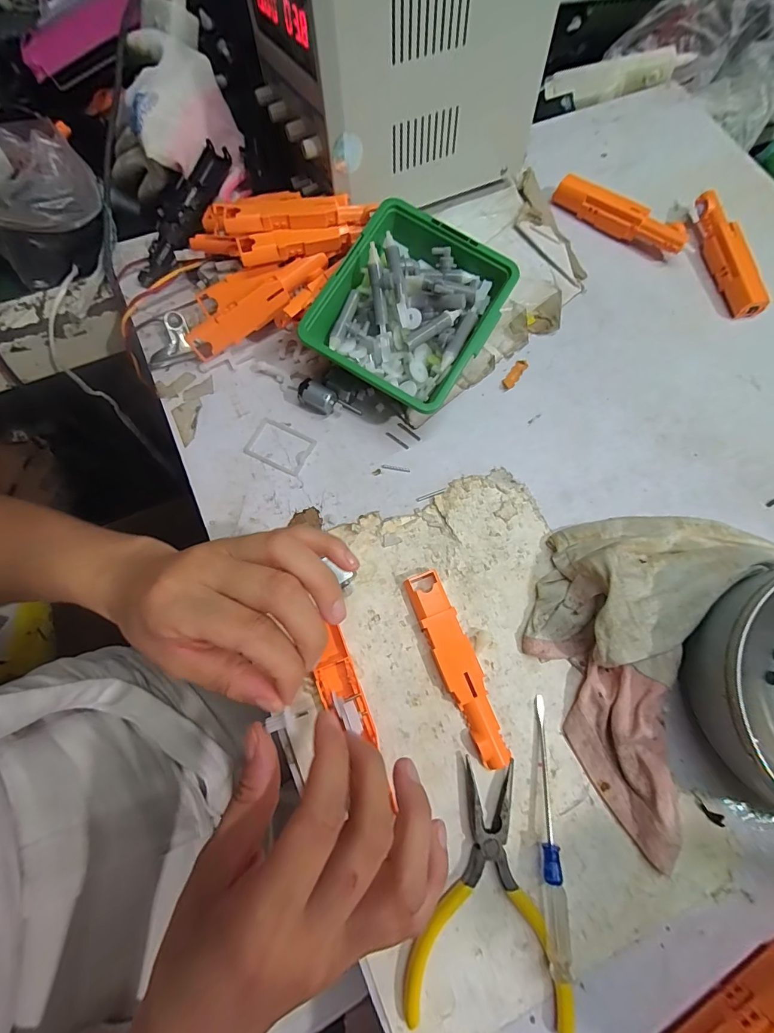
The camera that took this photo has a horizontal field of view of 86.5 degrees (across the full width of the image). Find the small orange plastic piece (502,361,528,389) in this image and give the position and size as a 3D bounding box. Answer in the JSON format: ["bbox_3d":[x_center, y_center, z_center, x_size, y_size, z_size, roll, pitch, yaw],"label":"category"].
[{"bbox_3d":[0.101,-0.113,0.324,0.009,0.004,0.030,35,76,9],"label":"small orange plastic piece"}]

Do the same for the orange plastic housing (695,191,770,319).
[{"bbox_3d":[0.288,-0.222,0.350,0.021,0.023,0.115,-9,73,-4],"label":"orange plastic housing"}]

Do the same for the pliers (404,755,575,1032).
[{"bbox_3d":[0.058,0.201,0.222,0.084,0.008,0.117,7,73,1],"label":"pliers"}]

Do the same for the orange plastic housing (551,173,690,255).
[{"bbox_3d":[0.204,-0.264,0.363,0.118,0.022,0.017,32,75,9],"label":"orange plastic housing"}]

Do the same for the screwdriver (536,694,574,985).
[{"bbox_3d":[0.090,0.171,0.228,0.013,0.019,0.126,1,73,-1],"label":"screwdriver"}]

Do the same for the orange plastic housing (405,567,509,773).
[{"bbox_3d":[0.044,0.092,0.255,0.023,0.012,0.118,-22,75,-7],"label":"orange plastic housing"}]

